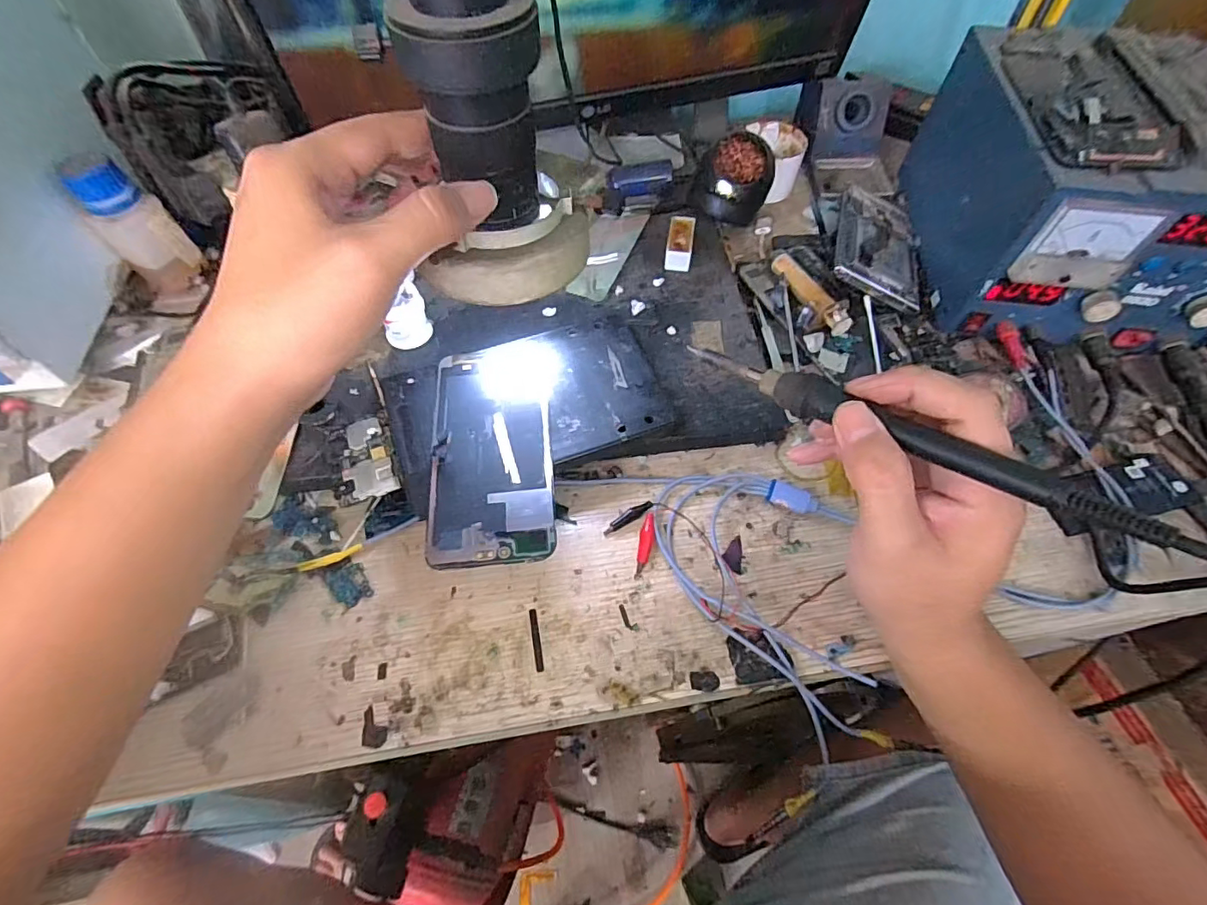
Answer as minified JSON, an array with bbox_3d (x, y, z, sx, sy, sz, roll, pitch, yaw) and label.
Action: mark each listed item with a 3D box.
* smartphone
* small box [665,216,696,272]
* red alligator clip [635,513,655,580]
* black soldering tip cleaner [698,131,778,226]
[{"bbox_3d":[-0.071,-0.005,0.343,0.074,0.004,0.157,-5,59,-4],"label":"smartphone"},{"bbox_3d":[0.066,-0.180,0.465,0.021,0.013,0.052,7,58,4],"label":"small box"},{"bbox_3d":[0.026,0.059,0.345,0.009,0.007,0.042,13,59,8],"label":"red alligator clip"},{"bbox_3d":[0.118,-0.245,0.494,0.064,0.061,0.059,0,58,0],"label":"black soldering tip cleaner"}]

